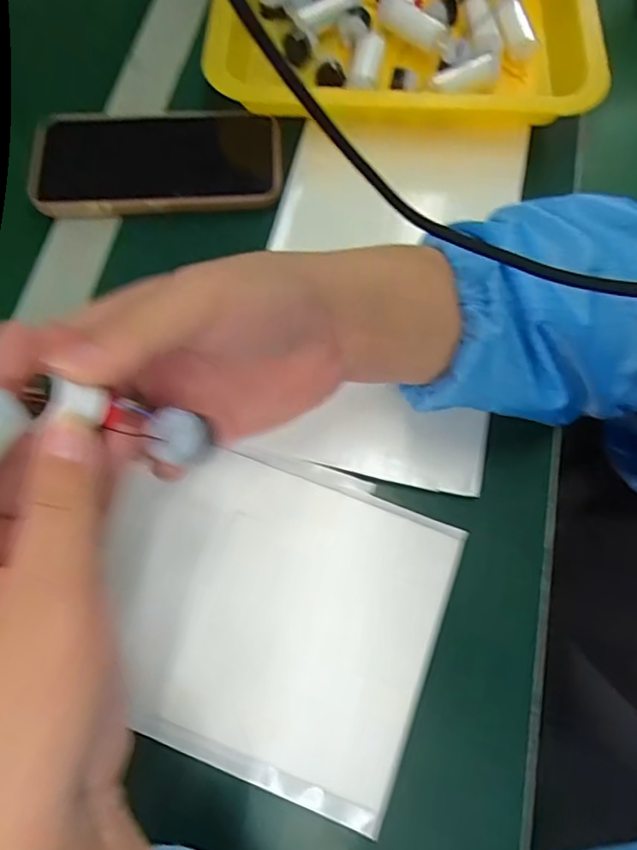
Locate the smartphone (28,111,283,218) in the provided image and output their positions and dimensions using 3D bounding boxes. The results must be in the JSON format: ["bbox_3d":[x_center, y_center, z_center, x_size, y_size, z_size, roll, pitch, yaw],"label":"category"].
[{"bbox_3d":[-0.107,-0.177,0.394,0.161,0.018,0.082,-2,70,-1],"label":"smartphone"}]

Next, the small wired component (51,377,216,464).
[{"bbox_3d":[-0.067,-0.001,0.209,0.019,0.061,0.016,-9,66,33],"label":"small wired component"}]

